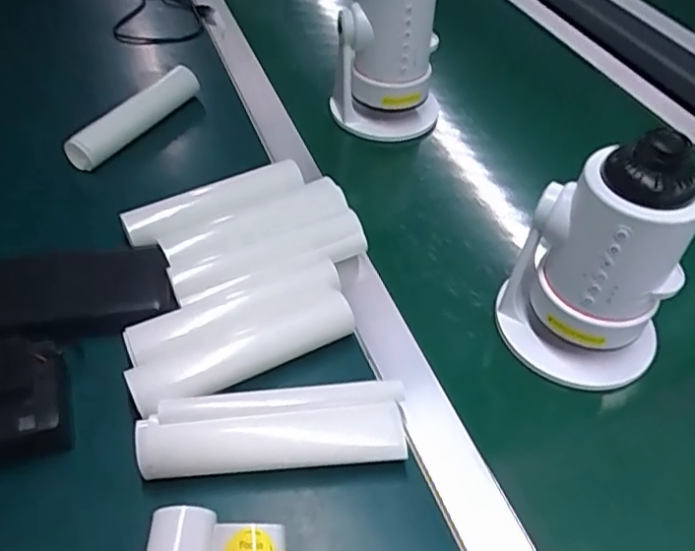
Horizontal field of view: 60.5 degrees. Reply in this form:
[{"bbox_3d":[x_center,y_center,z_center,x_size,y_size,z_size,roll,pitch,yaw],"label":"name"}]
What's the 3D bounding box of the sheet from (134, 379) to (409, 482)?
[{"bbox_3d":[-0.047,0.098,0.382,0.168,0.026,0.047,-5,45,-5],"label":"sheet"}]

